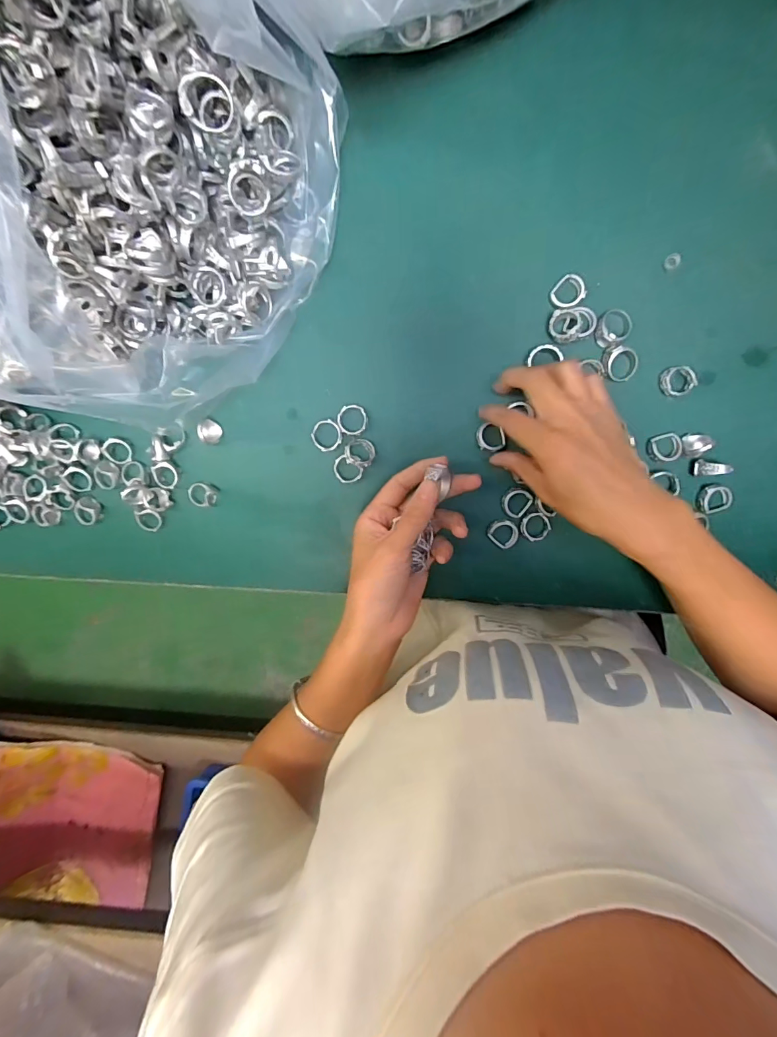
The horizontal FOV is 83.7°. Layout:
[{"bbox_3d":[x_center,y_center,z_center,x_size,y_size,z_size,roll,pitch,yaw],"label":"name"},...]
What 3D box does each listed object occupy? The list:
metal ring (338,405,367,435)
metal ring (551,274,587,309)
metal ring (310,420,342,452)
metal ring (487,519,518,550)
[{"bbox_3d":[-0.029,-0.078,0.347,0.023,0.011,0.023,0,99,2],"label":"metal ring"},{"bbox_3d":[0.136,-0.171,0.328,0.024,0.004,0.021,-34,85,17],"label":"metal ring"},{"bbox_3d":[-0.049,-0.067,0.349,0.023,0.011,0.024,0,99,2],"label":"metal ring"},{"bbox_3d":[0.095,0.012,0.355,0.025,0.008,0.021,36,103,-4],"label":"metal ring"}]

